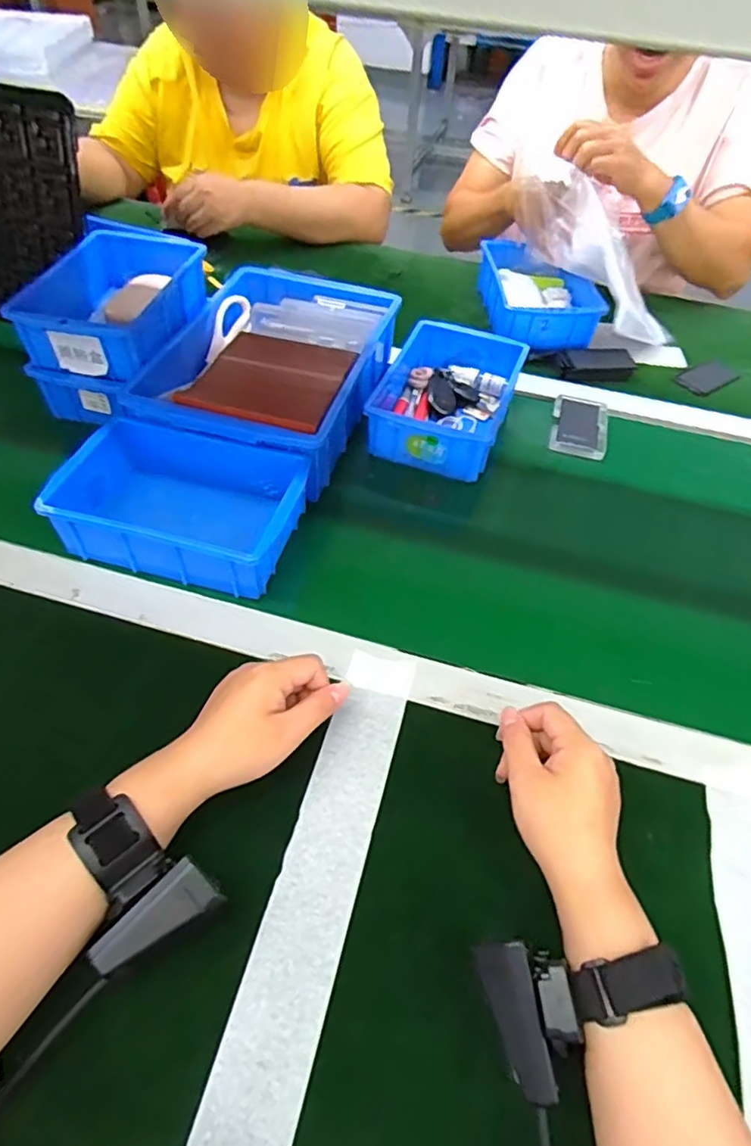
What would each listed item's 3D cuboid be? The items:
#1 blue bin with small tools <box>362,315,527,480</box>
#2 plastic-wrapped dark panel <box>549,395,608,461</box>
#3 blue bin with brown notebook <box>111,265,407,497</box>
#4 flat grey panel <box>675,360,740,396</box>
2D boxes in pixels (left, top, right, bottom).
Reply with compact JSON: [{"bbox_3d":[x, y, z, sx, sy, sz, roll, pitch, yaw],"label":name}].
[{"bbox_3d":[0.082,-0.197,0.676,0.134,0.067,0.202,19,54,11],"label":"blue bin with small tools"},{"bbox_3d":[0.239,-0.175,0.691,0.062,0.004,0.111,14,51,7],"label":"plastic-wrapped dark panel"},{"bbox_3d":[-0.107,-0.225,0.662,0.207,0.079,0.304,16,51,9],"label":"blue bin with brown notebook"},{"bbox_3d":[0.424,-0.252,0.760,0.078,0.009,0.046,-27,57,-24],"label":"flat grey panel"}]

